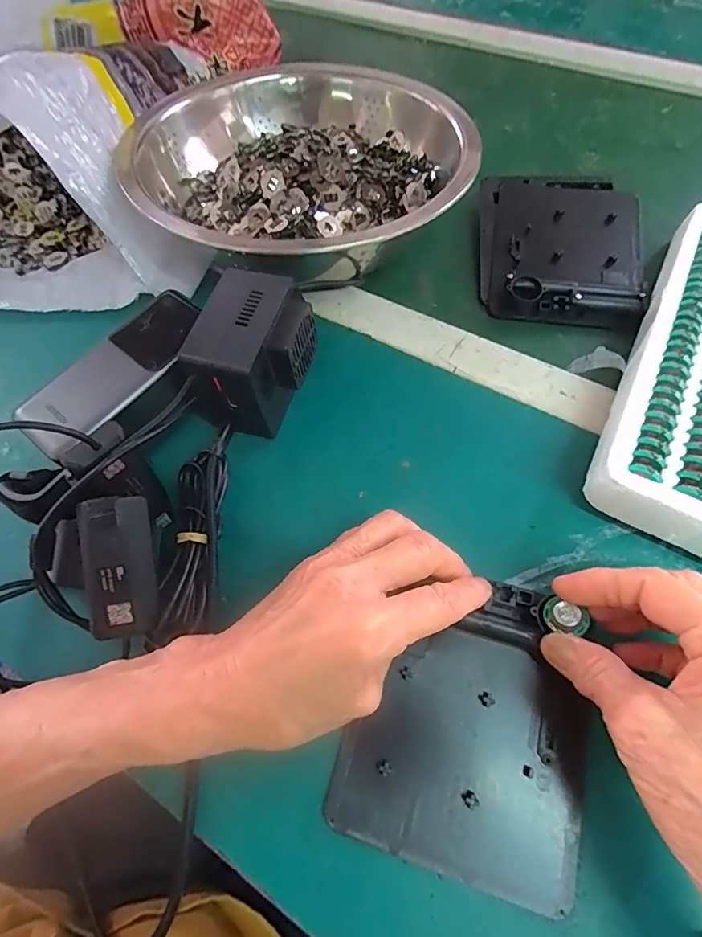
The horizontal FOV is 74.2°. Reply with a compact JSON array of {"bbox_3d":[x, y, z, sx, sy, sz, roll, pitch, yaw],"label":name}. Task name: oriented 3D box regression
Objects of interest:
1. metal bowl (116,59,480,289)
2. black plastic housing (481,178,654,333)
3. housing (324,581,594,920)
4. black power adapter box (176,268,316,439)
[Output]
[{"bbox_3d":[-0.035,-0.246,0.388,0.255,0.073,0.255,-1,63,2],"label":"metal bowl"},{"bbox_3d":[0.165,-0.178,0.368,0.122,0.016,0.147,8,63,7],"label":"black plastic housing"},{"bbox_3d":[0.059,0.120,0.224,0.107,0.013,0.127,15,64,11],"label":"housing"},{"bbox_3d":[-0.057,-0.064,0.290,0.060,0.075,0.075,8,63,7],"label":"black power adapter box"}]

